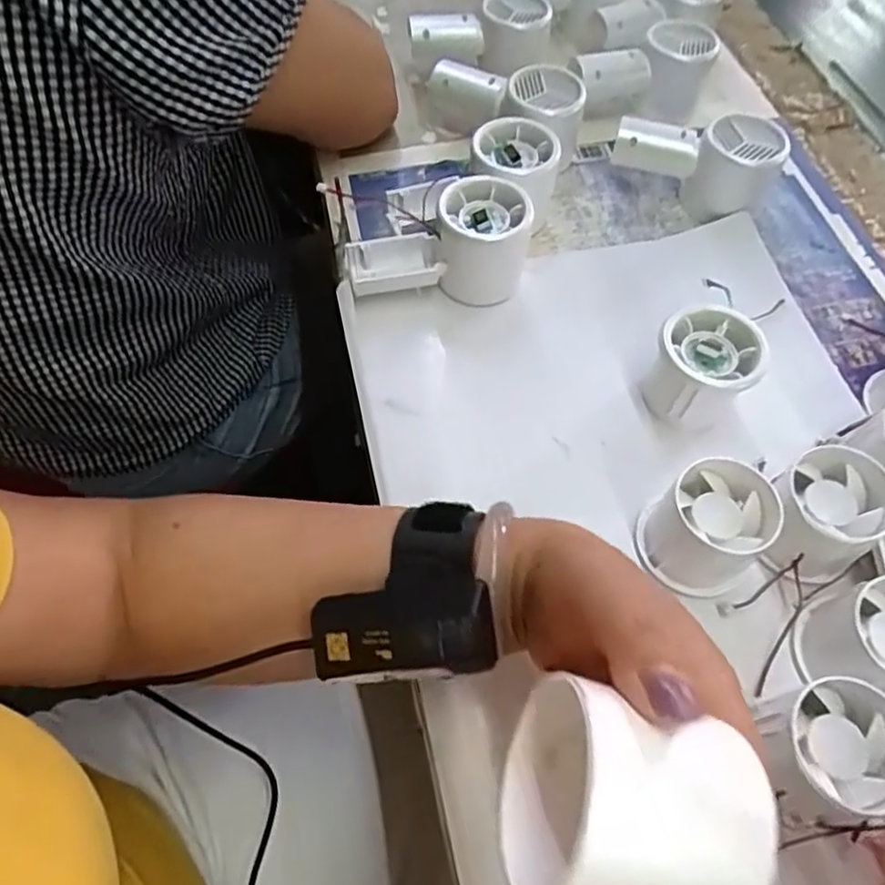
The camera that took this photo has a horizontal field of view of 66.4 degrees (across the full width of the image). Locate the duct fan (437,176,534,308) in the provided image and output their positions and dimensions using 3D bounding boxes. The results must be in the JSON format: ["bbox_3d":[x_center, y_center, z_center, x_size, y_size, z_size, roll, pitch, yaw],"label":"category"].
[{"bbox_3d":[0.025,-0.125,0.430,0.055,0.058,0.054,11,60,5],"label":"duct fan"}]

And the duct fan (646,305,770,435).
[{"bbox_3d":[0.148,-0.042,0.385,0.052,0.046,0.055,1,59,-1],"label":"duct fan"}]

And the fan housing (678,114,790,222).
[{"bbox_3d":[0.202,-0.190,0.473,0.054,0.059,0.050,27,62,14],"label":"fan housing"}]

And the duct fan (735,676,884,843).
[{"bbox_3d":[0.161,0.134,0.289,0.059,0.046,0.052,-15,61,-10],"label":"duct fan"}]

